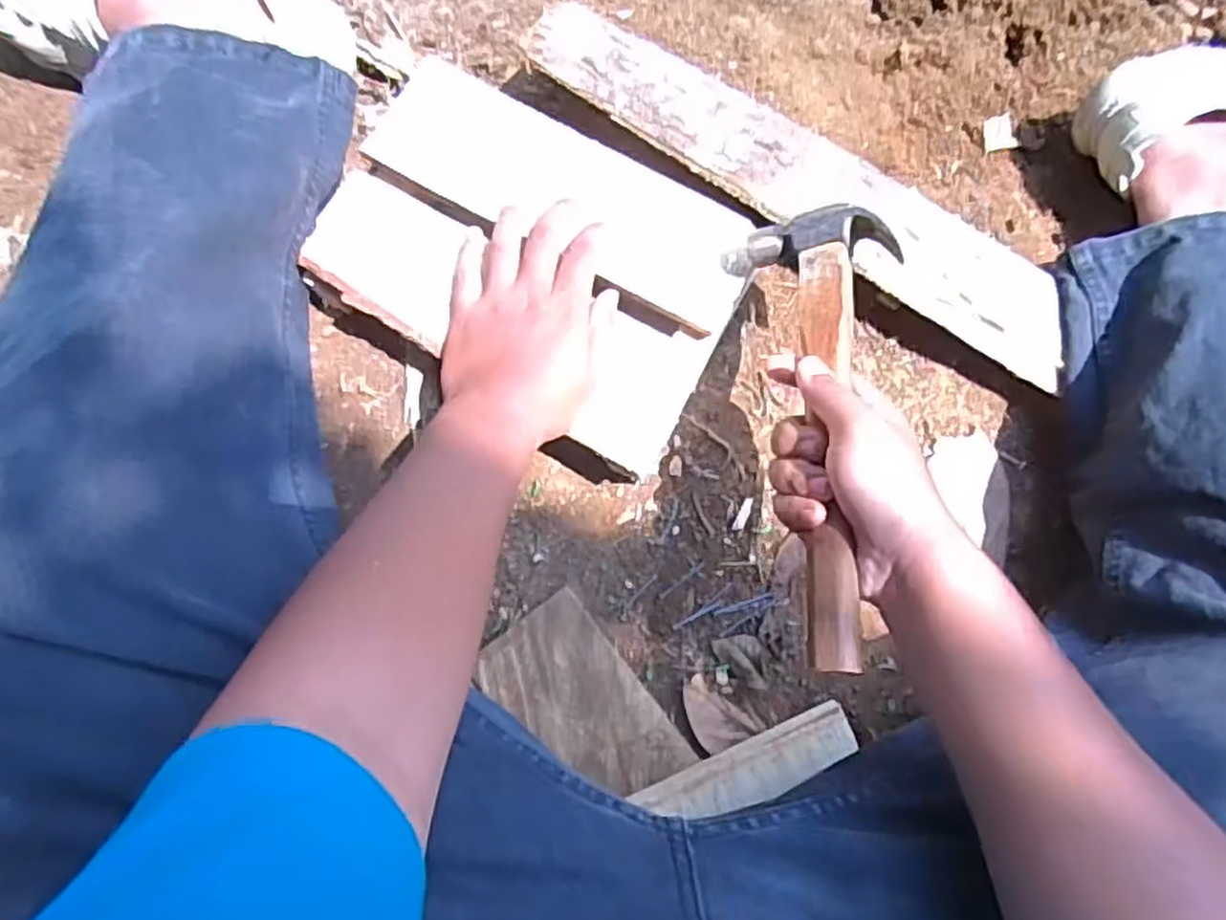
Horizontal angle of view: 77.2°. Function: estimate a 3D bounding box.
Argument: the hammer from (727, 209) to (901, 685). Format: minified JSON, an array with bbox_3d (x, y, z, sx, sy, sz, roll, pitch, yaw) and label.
[{"bbox_3d":[0.131,-0.026,0.431,0.095,0.030,0.276,-20,59,28],"label":"hammer"}]

